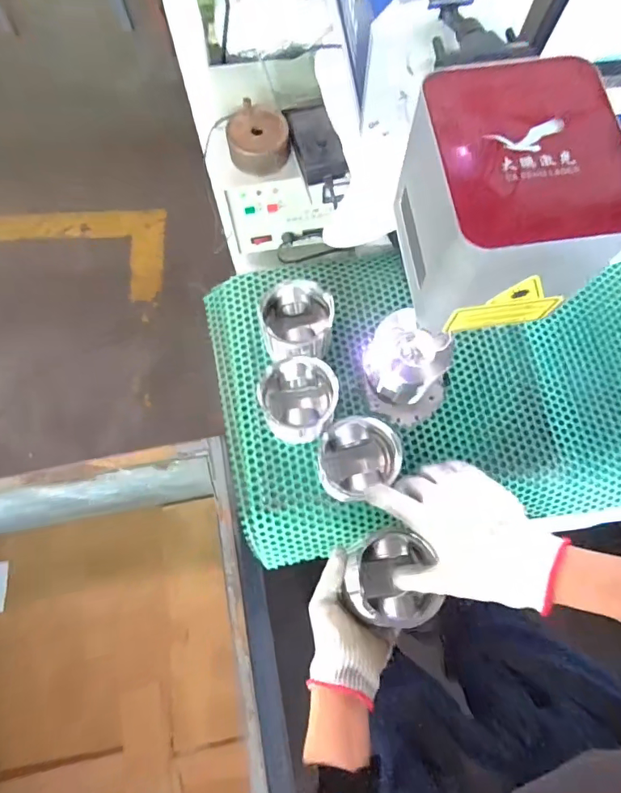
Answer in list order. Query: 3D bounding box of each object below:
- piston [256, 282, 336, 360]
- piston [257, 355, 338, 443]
[{"bbox_3d":[-0.017,-0.093,0.606,0.095,0.069,0.096,0,73,0],"label":"piston"},{"bbox_3d":[-0.016,0.007,0.580,0.095,0.079,0.095,0,73,0],"label":"piston"}]

